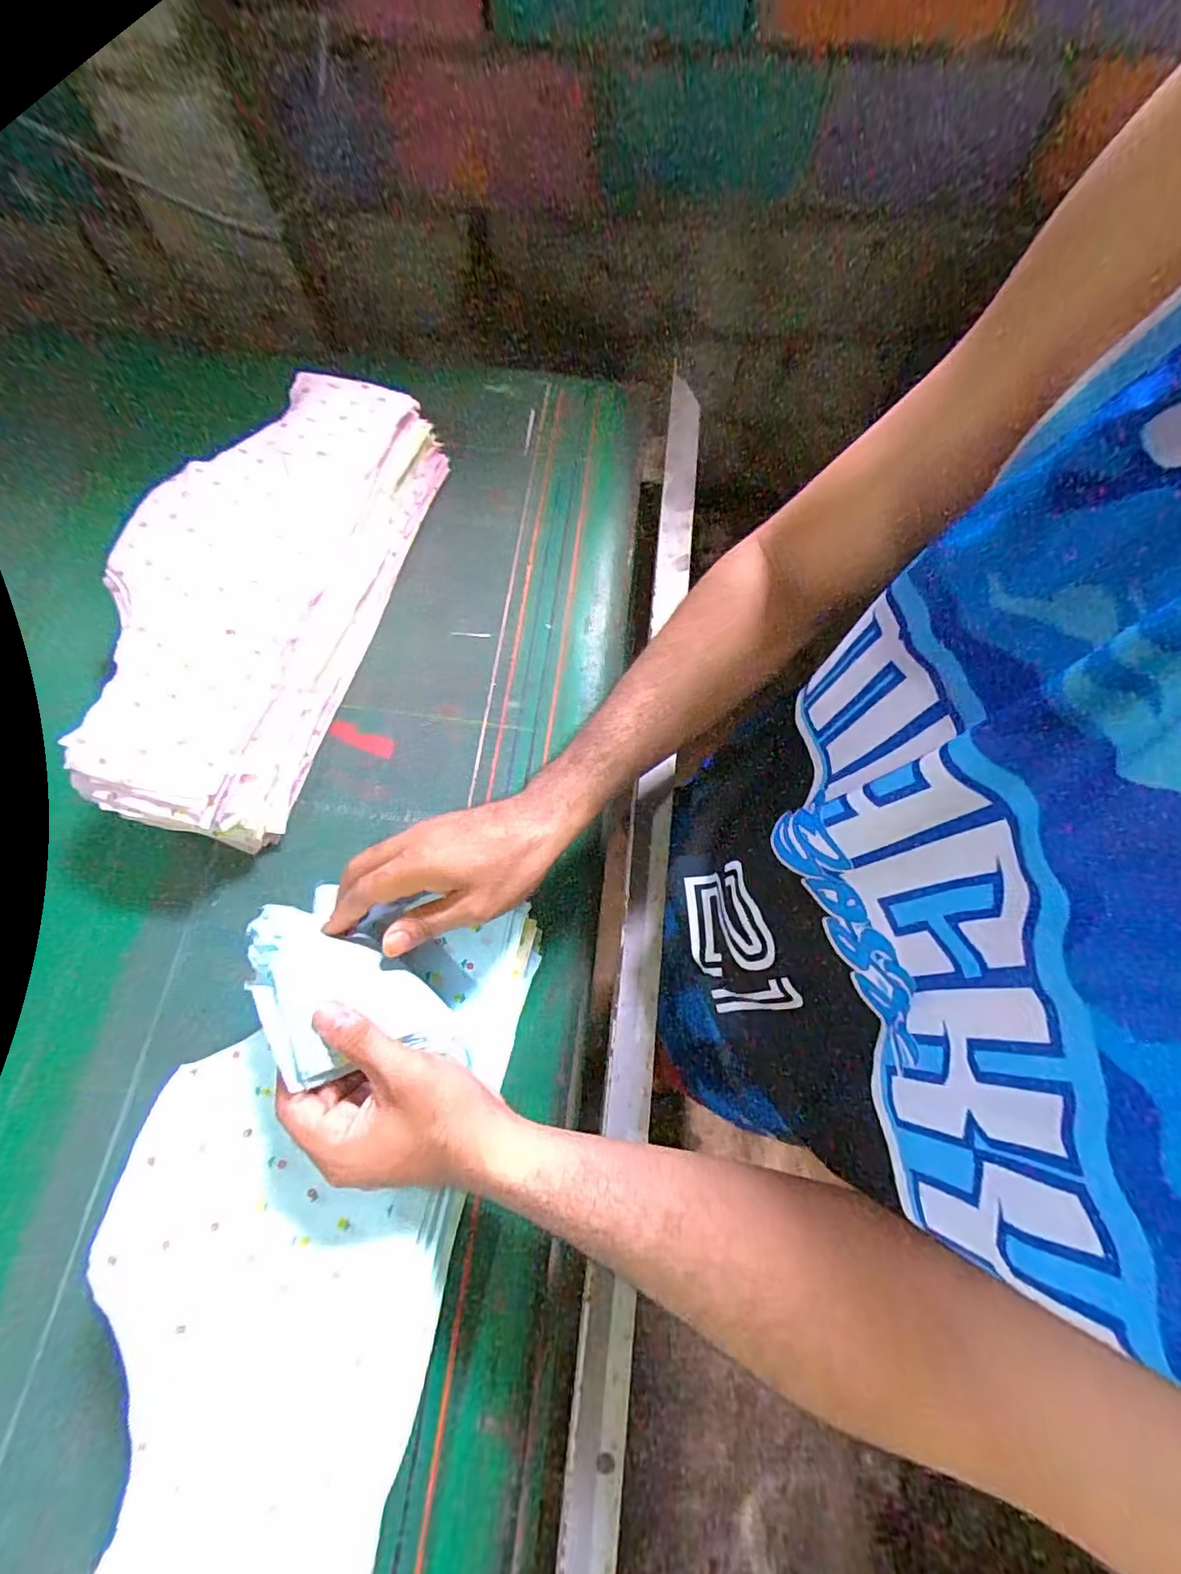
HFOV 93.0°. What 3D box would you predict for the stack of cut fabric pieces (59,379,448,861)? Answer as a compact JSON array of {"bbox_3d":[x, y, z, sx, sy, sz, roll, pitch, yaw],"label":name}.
[{"bbox_3d":[-0.320,-0.195,0.529,0.212,0.092,0.470,14,74,3],"label":"stack of cut fabric pieces"}]

